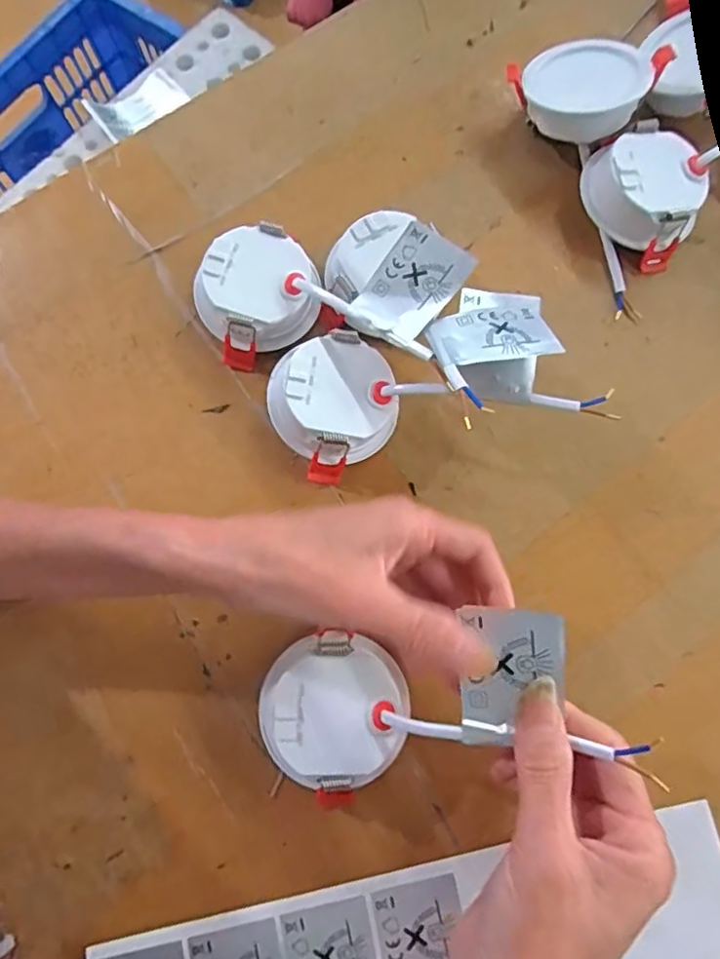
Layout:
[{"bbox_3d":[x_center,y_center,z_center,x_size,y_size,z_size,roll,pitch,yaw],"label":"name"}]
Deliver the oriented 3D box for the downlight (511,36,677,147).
[{"bbox_3d":[0.133,-0.233,0.361,0.069,0.041,0.064,0,76,1],"label":"downlight"}]

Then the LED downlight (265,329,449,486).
[{"bbox_3d":[-0.010,-0.044,0.326,0.077,0.036,0.070,-38,78,-7],"label":"LED downlight"}]

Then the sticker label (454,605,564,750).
[{"bbox_3d":[0.062,0.081,0.244,0.040,0.004,0.055,0,92,18],"label":"sticker label"}]

